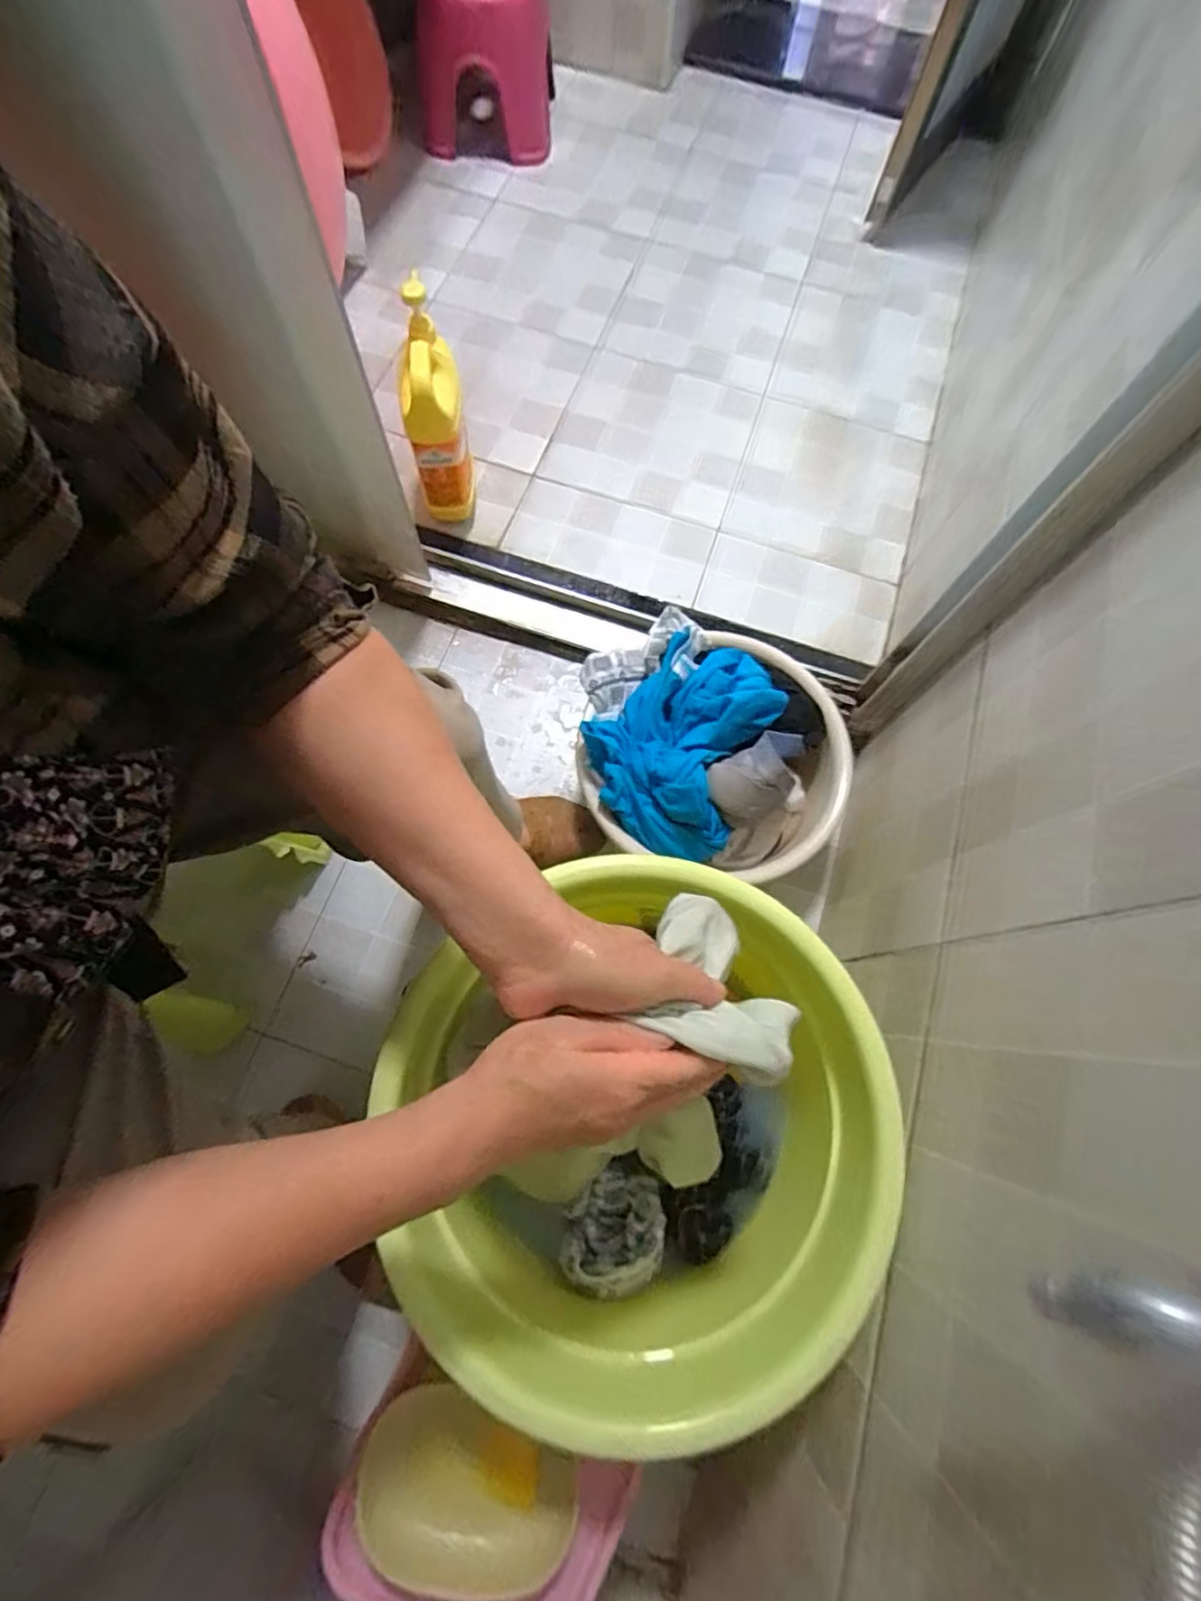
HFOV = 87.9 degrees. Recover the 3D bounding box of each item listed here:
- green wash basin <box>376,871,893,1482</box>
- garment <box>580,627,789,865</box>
[{"bbox_3d":[0.027,0.241,0.503,0.343,0.178,0.354,1,72,-2],"label":"green wash basin"},{"bbox_3d":[0.090,-0.077,0.707,0.189,0.080,0.253,27,73,6],"label":"garment"}]

